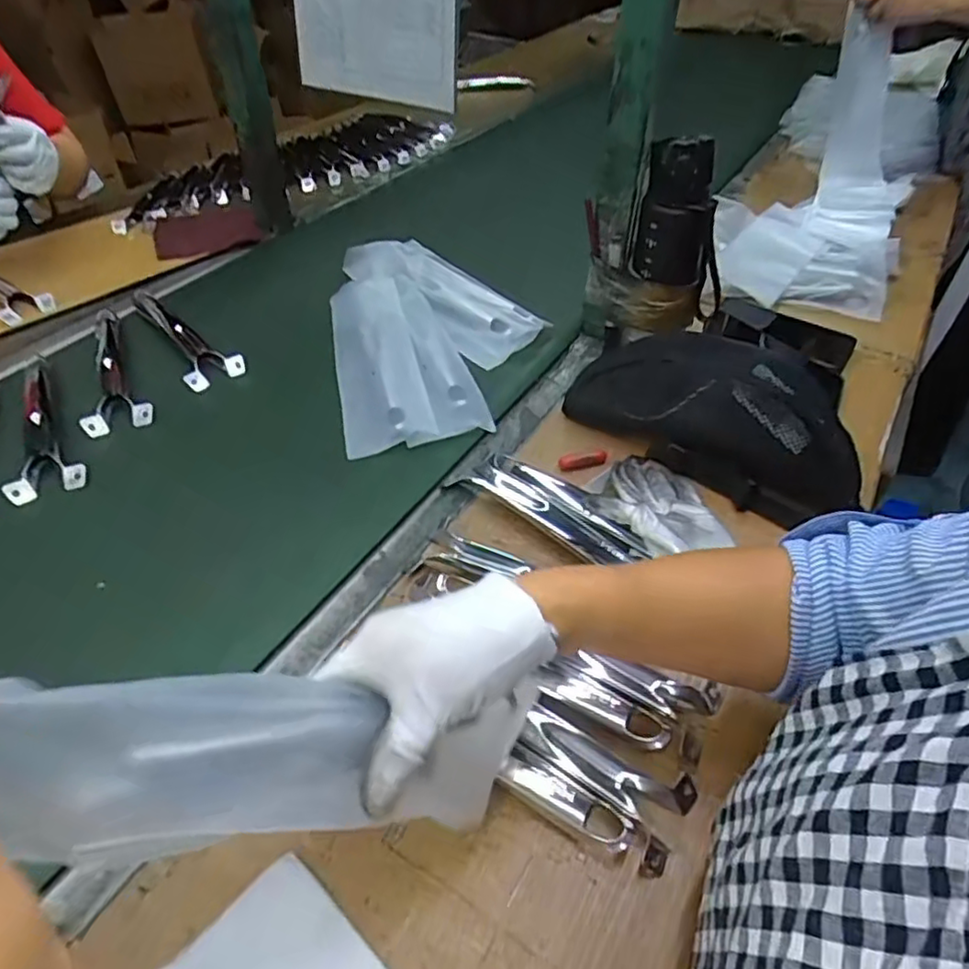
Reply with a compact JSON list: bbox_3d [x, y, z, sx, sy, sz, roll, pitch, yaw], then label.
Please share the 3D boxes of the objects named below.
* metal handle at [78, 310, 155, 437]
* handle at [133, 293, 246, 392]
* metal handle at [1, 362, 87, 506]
[{"bbox_3d":[-0.417,-0.138,0.721,0.064,0.017,0.225,-20,48,-19],"label":"metal handle"},{"bbox_3d":[-0.362,-0.182,0.768,0.062,0.021,0.215,-32,52,-28],"label":"handle"},{"bbox_3d":[-0.428,-0.065,0.651,0.064,0.014,0.199,-11,48,-15],"label":"metal handle"}]

